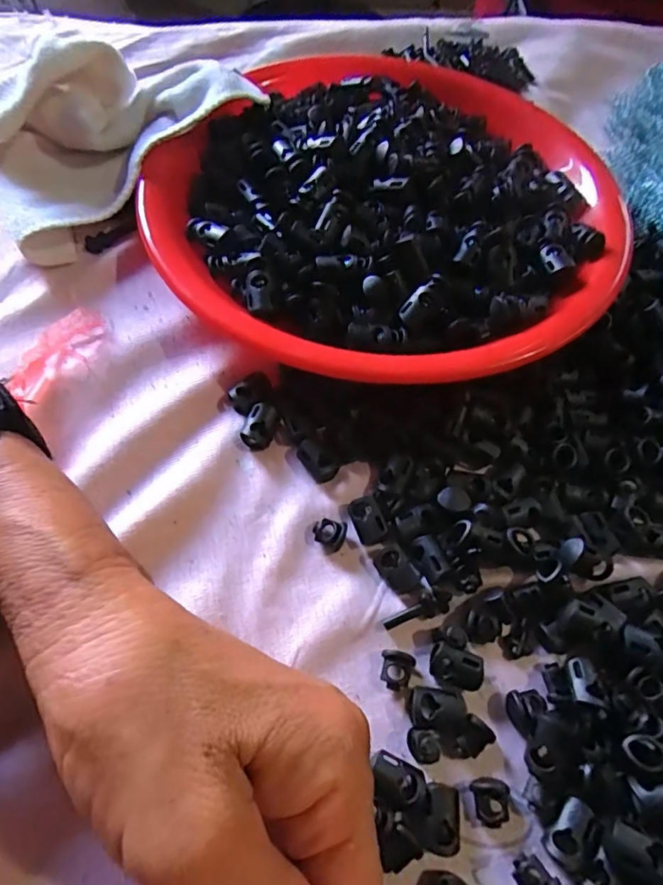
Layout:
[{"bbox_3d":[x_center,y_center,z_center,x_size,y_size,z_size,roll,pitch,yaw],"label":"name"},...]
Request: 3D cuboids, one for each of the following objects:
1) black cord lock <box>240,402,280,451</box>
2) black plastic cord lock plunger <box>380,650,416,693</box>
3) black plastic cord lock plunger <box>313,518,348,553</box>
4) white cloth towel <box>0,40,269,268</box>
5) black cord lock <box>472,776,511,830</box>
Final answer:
[{"bbox_3d":[-0.033,-0.008,0.244,0.013,0.008,0.022,16,64,5],"label":"black cord lock"},{"bbox_3d":[0.026,0.088,0.203,0.013,0.007,0.014,6,63,-1],"label":"black plastic cord lock plunger"},{"bbox_3d":[0.000,0.038,0.225,0.014,0.008,0.012,30,66,11],"label":"black plastic cord lock plunger"},{"bbox_3d":[-0.117,-0.174,0.292,0.152,0.047,0.098,-27,68,-16],"label":"white cloth towel"},{"bbox_3d":[0.057,0.127,0.186,0.013,0.008,0.015,-5,64,-6],"label":"black cord lock"}]

